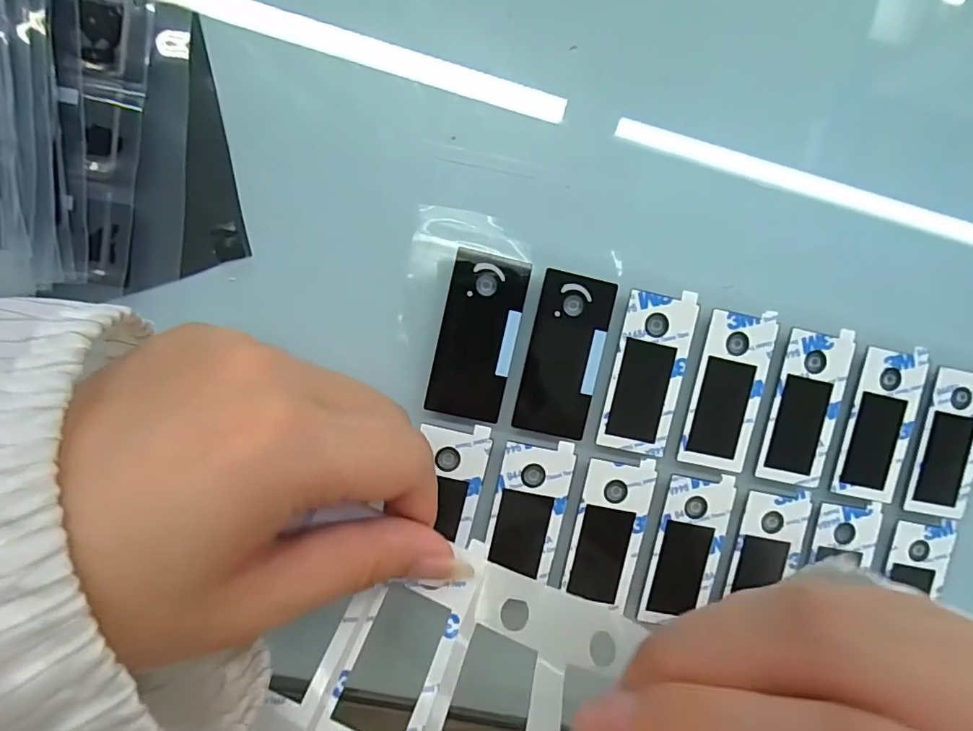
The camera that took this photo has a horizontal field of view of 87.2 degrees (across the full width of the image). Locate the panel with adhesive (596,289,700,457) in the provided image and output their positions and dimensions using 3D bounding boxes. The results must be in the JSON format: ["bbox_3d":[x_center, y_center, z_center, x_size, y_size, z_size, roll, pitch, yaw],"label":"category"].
[{"bbox_3d":[0.061,0.003,0.191,0.027,0.004,0.060,11,94,-7],"label":"panel with adhesive"}]

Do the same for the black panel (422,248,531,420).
[{"bbox_3d":[-0.003,-0.010,0.184,0.028,0.004,0.058,12,94,-7],"label":"black panel"}]

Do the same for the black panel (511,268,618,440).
[{"bbox_3d":[0.029,-0.004,0.188,0.028,0.004,0.059,12,94,-7],"label":"black panel"}]

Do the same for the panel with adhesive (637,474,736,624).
[{"bbox_3d":[0.078,0.072,0.199,0.026,0.004,0.059,11,94,-7],"label":"panel with adhesive"}]

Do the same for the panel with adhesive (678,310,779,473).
[{"bbox_3d":[0.094,0.010,0.195,0.027,0.004,0.060,12,94,-7],"label":"panel with adhesive"}]

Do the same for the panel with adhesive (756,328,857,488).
[{"bbox_3d":[0.125,0.016,0.199,0.028,0.004,0.060,11,94,-7],"label":"panel with adhesive"}]

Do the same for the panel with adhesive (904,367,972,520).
[{"bbox_3d":[0.188,0.031,0.207,0.028,0.007,0.060,9,94,-7],"label":"panel with adhesive"}]

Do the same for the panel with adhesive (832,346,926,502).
[{"bbox_3d":[0.157,0.023,0.202,0.027,0.004,0.060,10,94,-7],"label":"panel with adhesive"}]

